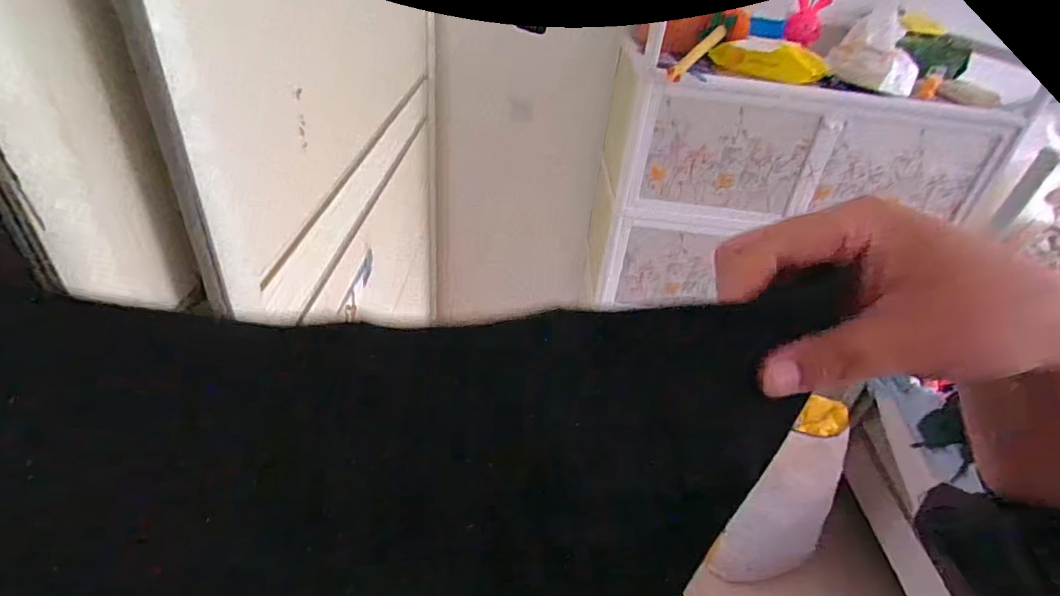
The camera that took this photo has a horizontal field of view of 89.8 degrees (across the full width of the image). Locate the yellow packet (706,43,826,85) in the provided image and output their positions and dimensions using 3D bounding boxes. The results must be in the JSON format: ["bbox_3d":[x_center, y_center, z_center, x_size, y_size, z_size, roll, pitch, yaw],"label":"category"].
[{"bbox_3d":[0.455,-0.455,1.019,0.211,0.062,0.032,23,39,20],"label":"yellow packet"}]

